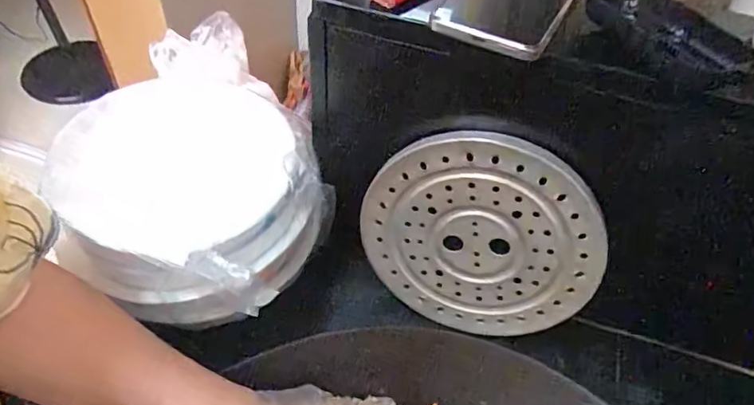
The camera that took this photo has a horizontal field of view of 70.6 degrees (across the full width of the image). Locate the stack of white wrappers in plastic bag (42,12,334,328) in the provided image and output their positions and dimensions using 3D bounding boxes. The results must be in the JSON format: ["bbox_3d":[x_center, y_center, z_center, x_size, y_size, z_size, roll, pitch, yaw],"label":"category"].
[{"bbox_3d":[-0.150,-0.036,0.476,0.213,0.097,0.259,14,50,8],"label":"stack of white wrappers in plastic bag"}]

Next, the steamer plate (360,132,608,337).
[{"bbox_3d":[0.085,0.035,0.462,0.198,0.201,0.007,14,37,14],"label":"steamer plate"}]

